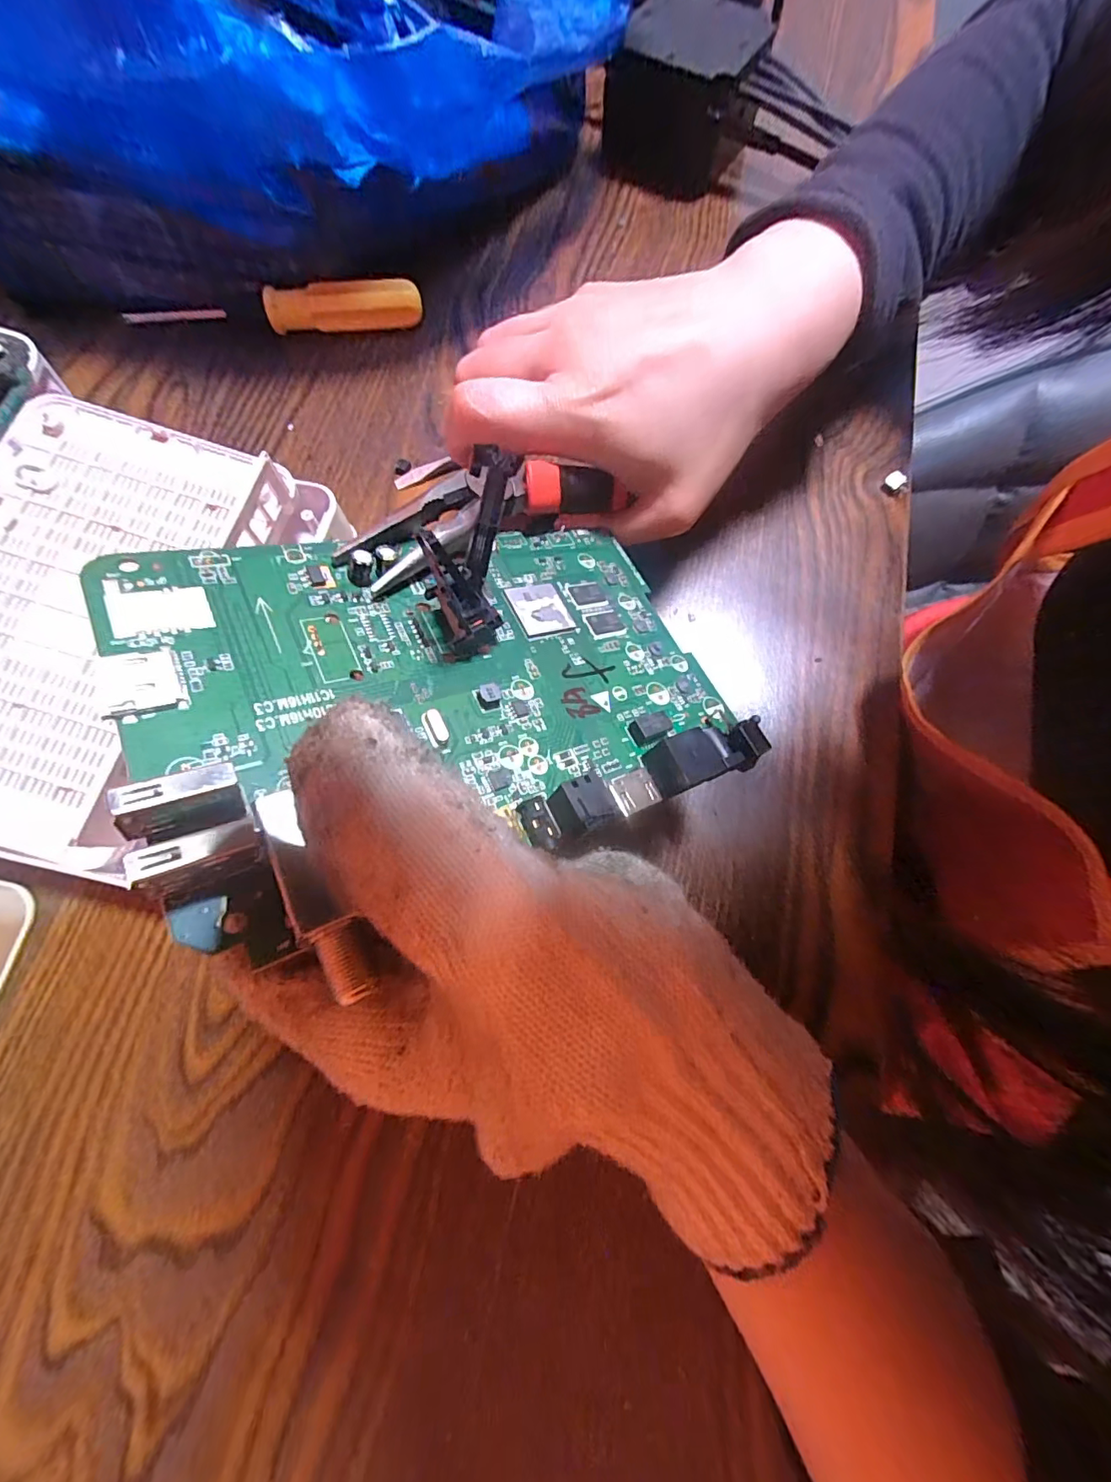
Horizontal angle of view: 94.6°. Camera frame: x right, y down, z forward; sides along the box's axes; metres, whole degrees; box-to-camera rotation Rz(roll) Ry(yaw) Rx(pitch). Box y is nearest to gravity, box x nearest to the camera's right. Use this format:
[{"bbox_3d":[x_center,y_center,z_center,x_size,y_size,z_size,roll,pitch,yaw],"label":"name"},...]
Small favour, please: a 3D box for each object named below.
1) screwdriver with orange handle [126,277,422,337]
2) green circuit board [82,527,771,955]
[{"bbox_3d":[-0.150,-0.235,0.279,0.151,0.022,0.016,-2,73,-2],"label":"screwdriver with orange handle"},{"bbox_3d":[-0.020,-0.021,0.142,0.163,0.015,0.106,-18,71,-31],"label":"green circuit board"}]

